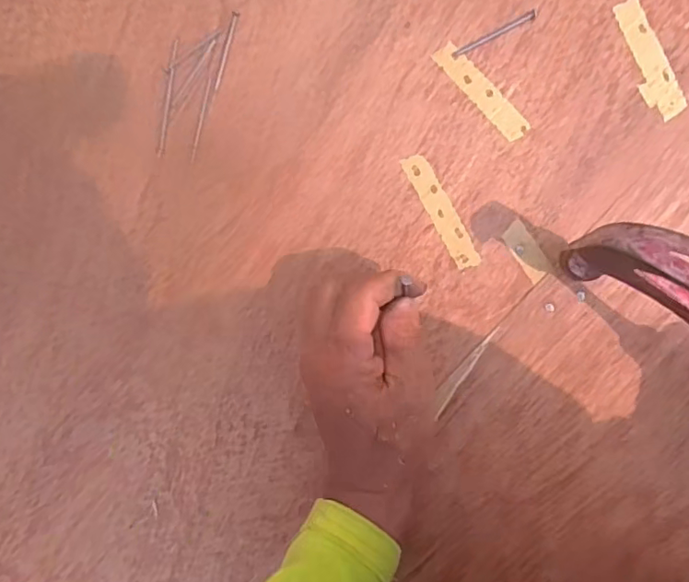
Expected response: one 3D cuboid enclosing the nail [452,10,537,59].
[{"bbox_3d":[0.094,-0.161,0.349,0.055,0.004,0.004,-26,90,9],"label":"nail"}]

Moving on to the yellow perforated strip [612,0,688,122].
[{"bbox_3d":[0.187,-0.142,0.339,0.020,0.004,0.076,-23,91,9],"label":"yellow perforated strip"}]

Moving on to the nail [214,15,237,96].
[{"bbox_3d":[-0.079,-0.161,0.372,0.005,0.004,0.052,15,96,6],"label":"nail"}]

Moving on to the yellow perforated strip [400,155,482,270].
[{"bbox_3d":[0.064,-0.052,0.360,0.017,0.004,0.080,-28,90,9],"label":"yellow perforated strip"}]

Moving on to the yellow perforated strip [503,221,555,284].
[{"bbox_3d":[0.117,-0.025,0.354,0.016,0.004,0.039,-34,89,9],"label":"yellow perforated strip"}]

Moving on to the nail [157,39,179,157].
[{"bbox_3d":[-0.121,-0.132,0.379,0.005,0.004,0.079,11,95,7],"label":"nail"}]

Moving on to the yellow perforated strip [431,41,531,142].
[{"bbox_3d":[0.087,-0.127,0.352,0.016,0.004,0.075,-43,88,8],"label":"yellow perforated strip"}]

